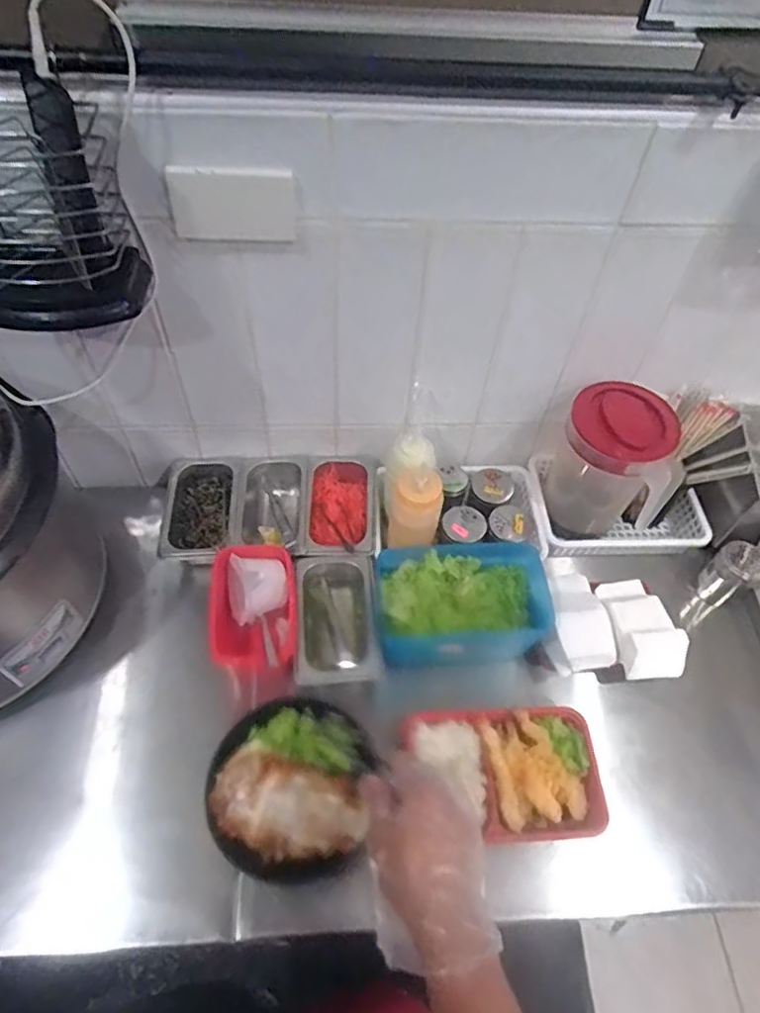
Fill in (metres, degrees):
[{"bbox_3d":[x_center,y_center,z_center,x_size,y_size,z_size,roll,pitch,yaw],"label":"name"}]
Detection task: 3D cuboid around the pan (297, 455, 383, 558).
[{"bbox_3d":[-0.060,0.015,0.918,0.111,0.081,0.173,3,54,-1],"label":"pan"}]

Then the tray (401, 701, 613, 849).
[{"bbox_3d":[0.145,0.310,0.708,0.219,0.050,0.139,-2,54,-5],"label":"tray"}]

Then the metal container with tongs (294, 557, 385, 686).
[{"bbox_3d":[-0.058,0.152,0.809,0.109,0.068,0.172,-3,54,-5],"label":"metal container with tongs"}]

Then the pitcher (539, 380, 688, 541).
[{"bbox_3d":[0.318,-0.048,0.858,0.137,0.216,0.126,2,54,-2],"label":"pitcher"}]

